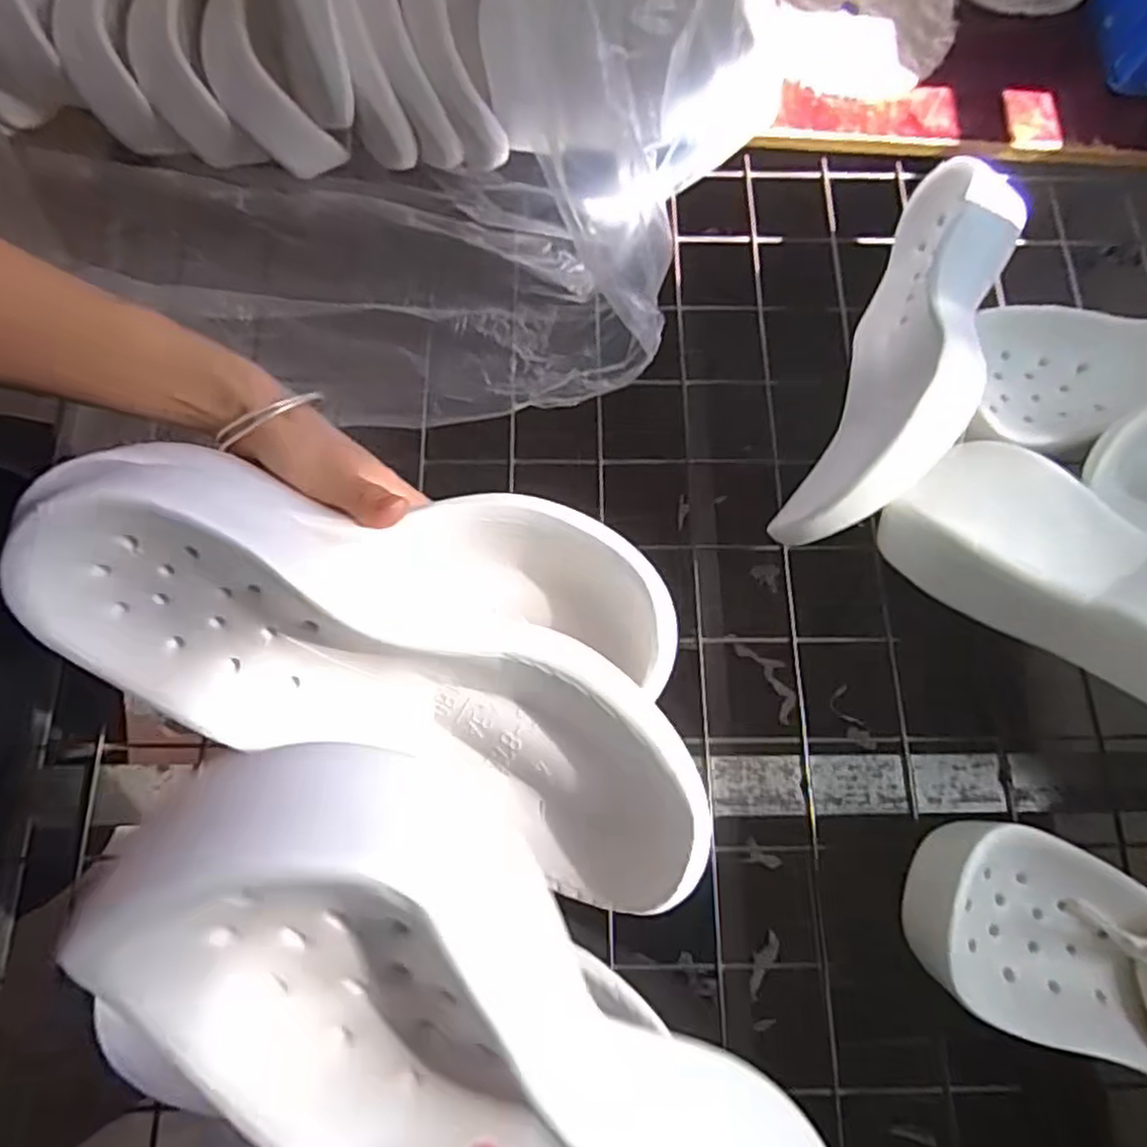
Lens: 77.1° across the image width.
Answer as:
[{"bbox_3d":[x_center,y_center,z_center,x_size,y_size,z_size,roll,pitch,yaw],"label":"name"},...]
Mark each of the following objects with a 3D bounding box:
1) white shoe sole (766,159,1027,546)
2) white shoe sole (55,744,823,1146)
[{"bbox_3d":[0.226,-0.143,0.487,0.070,0.113,0.302,25,75,7],"label":"white shoe sole"},{"bbox_3d":[-0.007,0.168,0.213,0.108,0.070,0.295,-40,109,-11],"label":"white shoe sole"}]

